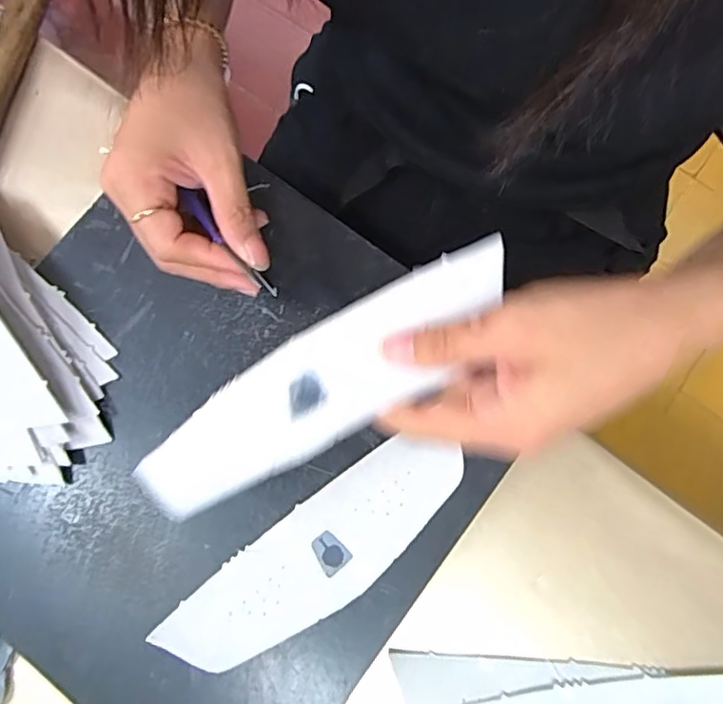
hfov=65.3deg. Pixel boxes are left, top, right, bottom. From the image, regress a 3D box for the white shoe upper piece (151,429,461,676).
[{"bbox_3d":[-0.023,0.112,0.311,0.181,0.004,0.056,-38,79,-7],"label":"white shoe upper piece"}]

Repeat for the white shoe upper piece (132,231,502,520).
[{"bbox_3d":[-0.020,0.016,0.252,0.192,0.010,0.059,-32,52,7],"label":"white shoe upper piece"}]

